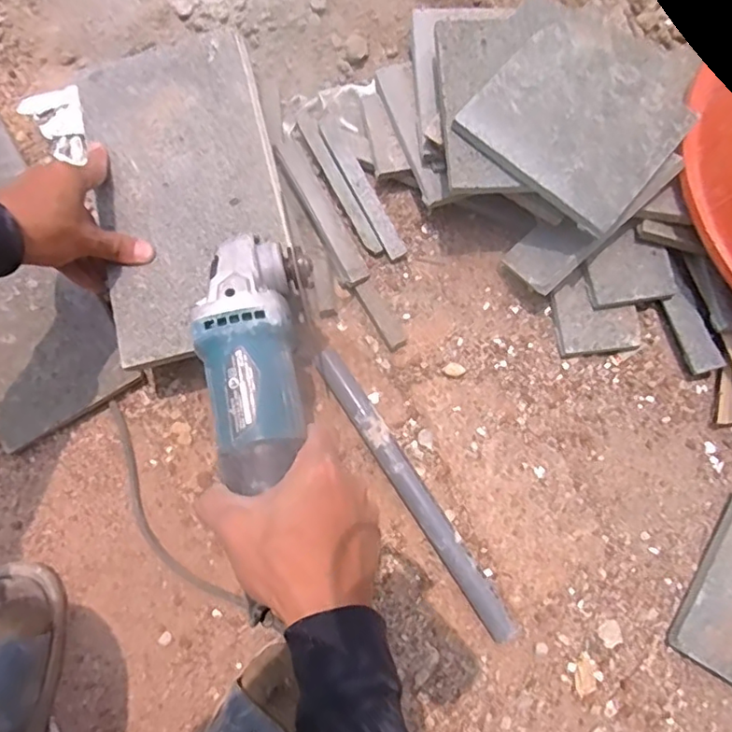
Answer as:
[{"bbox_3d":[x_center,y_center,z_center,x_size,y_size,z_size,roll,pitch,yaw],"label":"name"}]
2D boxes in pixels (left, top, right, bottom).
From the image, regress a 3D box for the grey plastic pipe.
[{"bbox_3d":[0.038,0.102,0.477,0.022,0.025,0.266,-33,82,-7],"label":"grey plastic pipe"}]

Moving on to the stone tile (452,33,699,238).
[{"bbox_3d":[0.168,-0.196,0.458,0.145,0.011,0.136,40,87,8],"label":"stone tile"}]

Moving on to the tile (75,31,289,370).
[{"bbox_3d":[-0.153,-0.150,0.486,0.147,0.019,0.284,-14,80,-4],"label":"tile"}]

